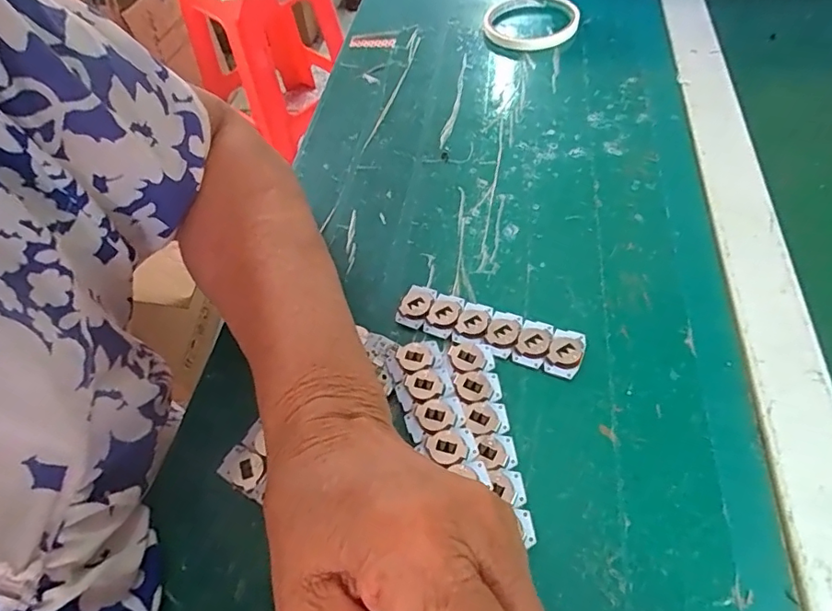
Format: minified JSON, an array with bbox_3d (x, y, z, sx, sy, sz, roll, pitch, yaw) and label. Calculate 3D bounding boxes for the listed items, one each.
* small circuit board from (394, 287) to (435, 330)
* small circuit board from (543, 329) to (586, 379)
[{"bbox_3d":[0.000,0.000,0.320,0.019,0.006,0.028,16,56,16],"label":"small circuit board"},{"bbox_3d":[0.082,0.026,0.292,0.018,0.006,0.028,19,57,17],"label":"small circuit board"}]

